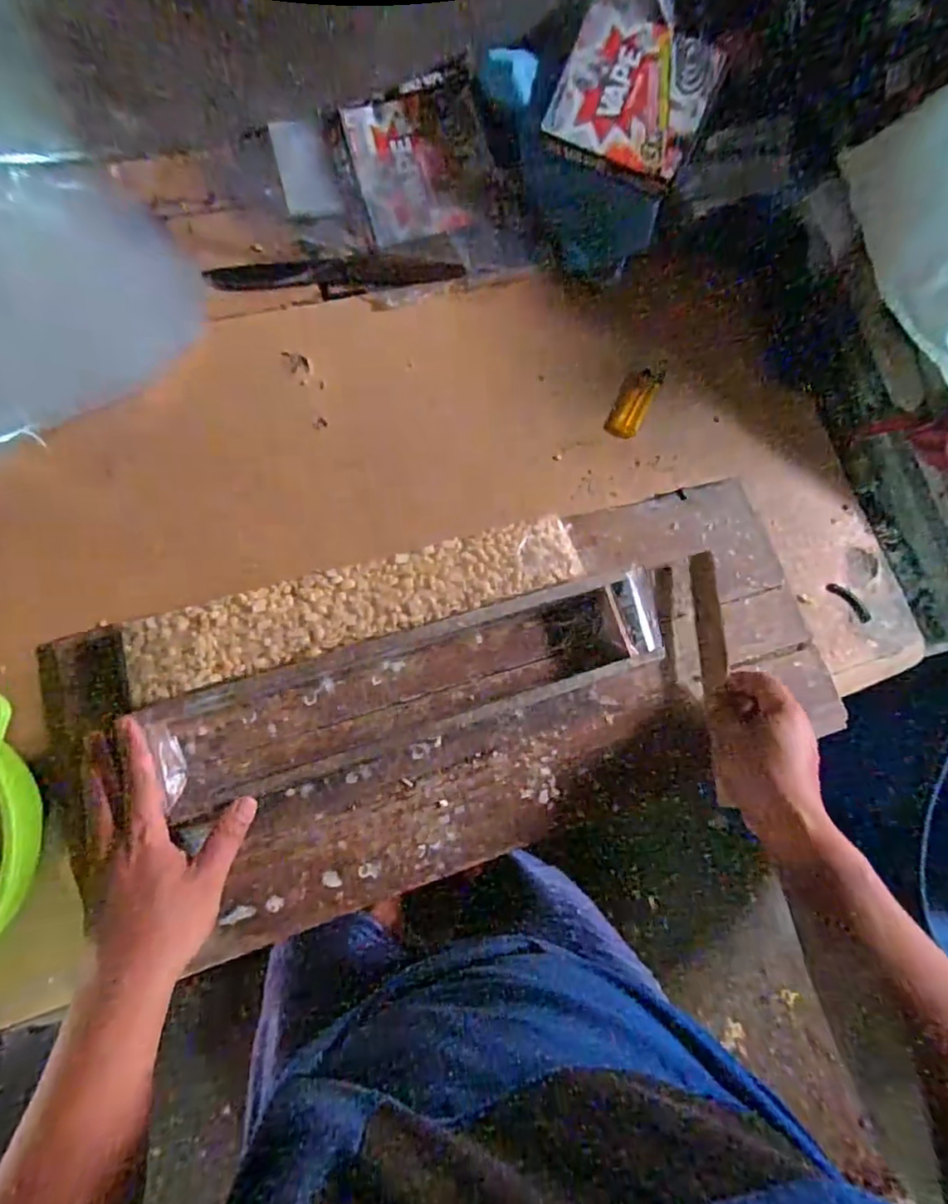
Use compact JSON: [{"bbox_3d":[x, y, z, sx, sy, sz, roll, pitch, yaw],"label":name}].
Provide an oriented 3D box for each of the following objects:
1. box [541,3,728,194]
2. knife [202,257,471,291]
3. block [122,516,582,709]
[{"bbox_3d":[0.148,-0.471,0.564,0.134,0.031,0.135,24,83,-5],"label":"box"},{"bbox_3d":[-0.136,-0.331,0.607,0.245,0.009,0.027,-6,86,-7],"label":"knife"},{"bbox_3d":[-0.089,-0.001,0.496,0.361,0.043,0.065,-17,88,-8],"label":"block"}]

